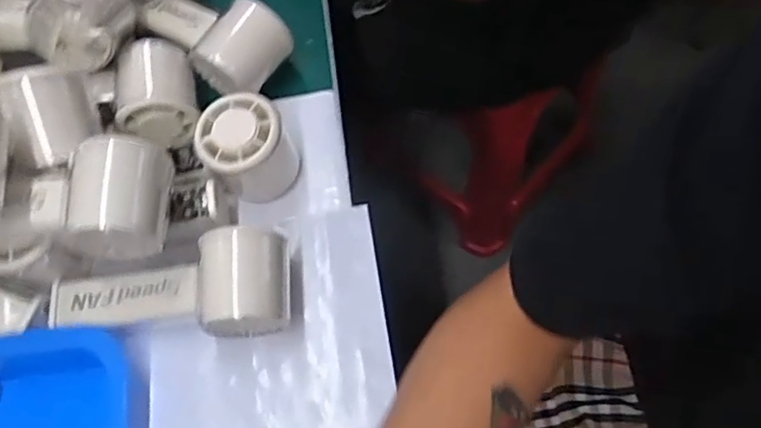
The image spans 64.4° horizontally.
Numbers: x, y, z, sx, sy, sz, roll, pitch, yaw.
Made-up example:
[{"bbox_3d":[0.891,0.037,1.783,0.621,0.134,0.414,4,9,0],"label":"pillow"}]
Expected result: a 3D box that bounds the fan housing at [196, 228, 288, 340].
[{"bbox_3d":[-0.083,0.044,0.378,0.052,0.051,0.061,-4,69,0],"label":"fan housing"}]

